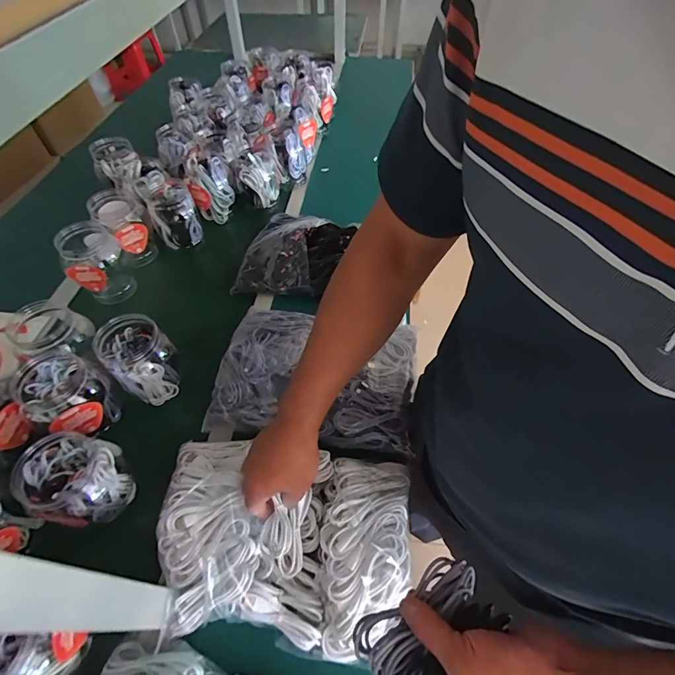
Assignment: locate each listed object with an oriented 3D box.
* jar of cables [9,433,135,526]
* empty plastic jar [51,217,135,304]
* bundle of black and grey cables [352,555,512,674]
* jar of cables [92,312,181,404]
[{"bbox_3d":[-0.351,0.194,0.527,0.095,0.119,0.106,29,59,20],"label":"jar of cables"},{"bbox_3d":[-0.504,-0.149,0.808,0.107,0.159,0.097,-32,60,-22],"label":"empty plastic jar"},{"bbox_3d":[0.081,0.246,0.315,0.119,0.038,0.080,-27,58,-19],"label":"bundle of black and grey cables"},{"bbox_3d":[-0.329,0.039,0.651,0.095,0.138,0.097,0,53,0],"label":"jar of cables"}]

